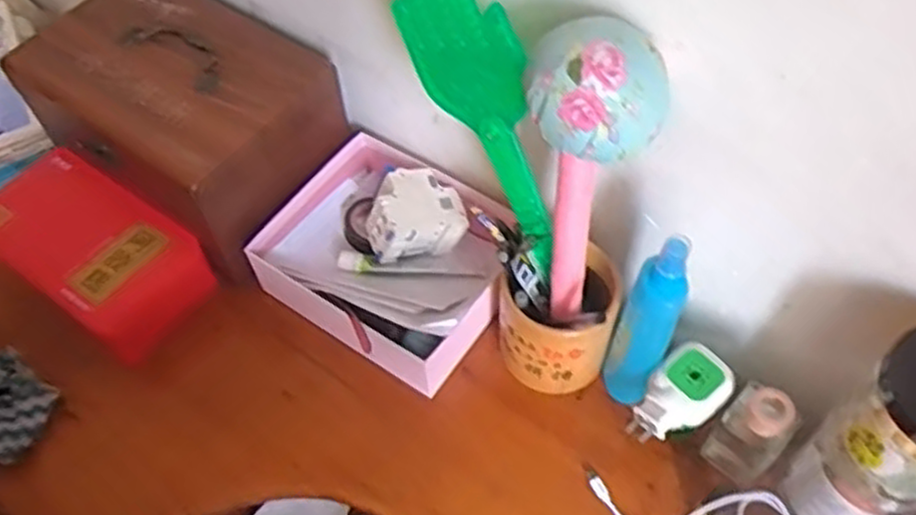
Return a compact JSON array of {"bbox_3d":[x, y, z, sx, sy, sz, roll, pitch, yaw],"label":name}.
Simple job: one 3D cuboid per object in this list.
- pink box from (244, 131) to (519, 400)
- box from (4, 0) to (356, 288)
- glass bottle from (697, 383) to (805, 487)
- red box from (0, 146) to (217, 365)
[{"bbox_3d":[-0.057,-0.001,0.694,0.205,0.076,0.179,32,63,20],"label":"pink box"},{"bbox_3d":[-0.252,-0.133,0.721,0.261,0.129,0.179,27,61,18],"label":"box"},{"bbox_3d":[0.226,0.132,0.588,0.042,0.090,0.046,-40,64,-22],"label":"glass bottle"},{"bbox_3d":[-0.337,-0.007,0.711,0.209,0.063,0.111,31,63,20],"label":"red box"}]

